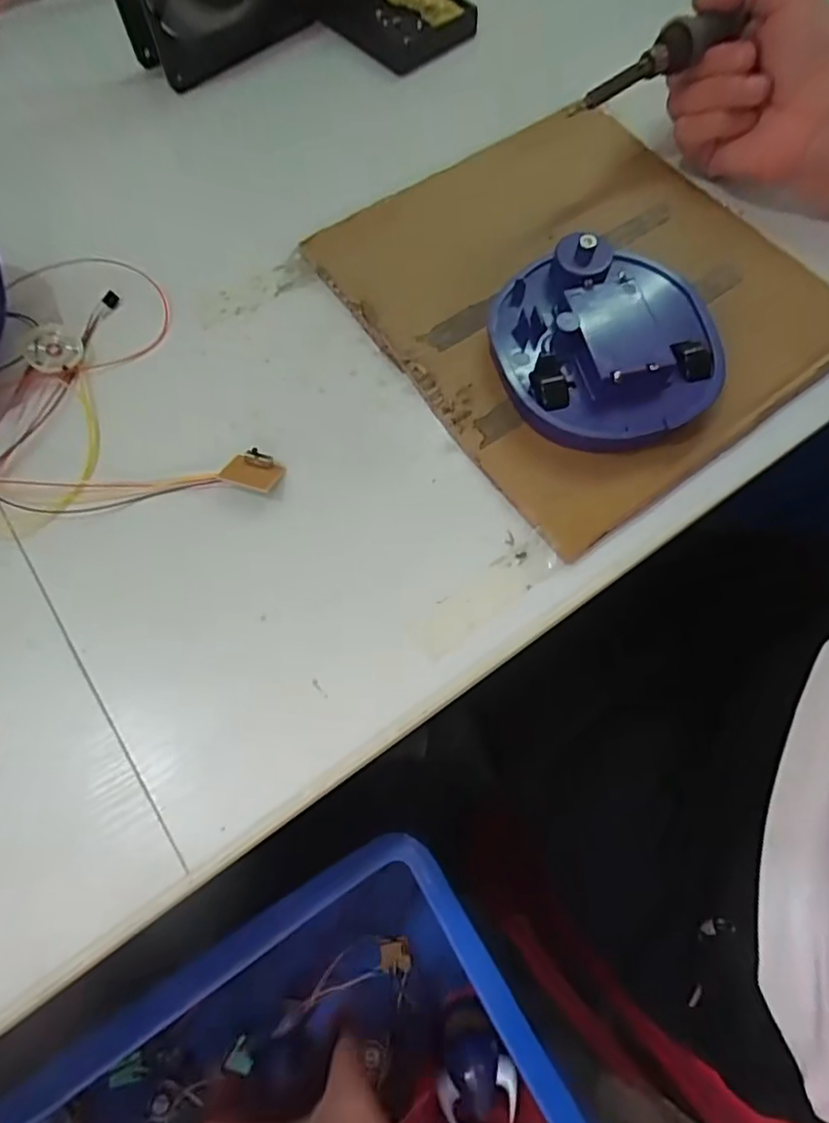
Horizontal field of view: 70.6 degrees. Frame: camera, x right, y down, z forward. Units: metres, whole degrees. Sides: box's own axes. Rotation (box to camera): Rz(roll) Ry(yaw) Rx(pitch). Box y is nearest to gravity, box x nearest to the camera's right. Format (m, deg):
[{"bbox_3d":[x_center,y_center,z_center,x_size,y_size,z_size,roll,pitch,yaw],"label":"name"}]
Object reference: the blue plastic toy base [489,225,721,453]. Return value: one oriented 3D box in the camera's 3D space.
[{"bbox_3d":[0.092,-0.105,0.281,0.103,0.032,0.101,0,70,-2],"label":"blue plastic toy base"}]

